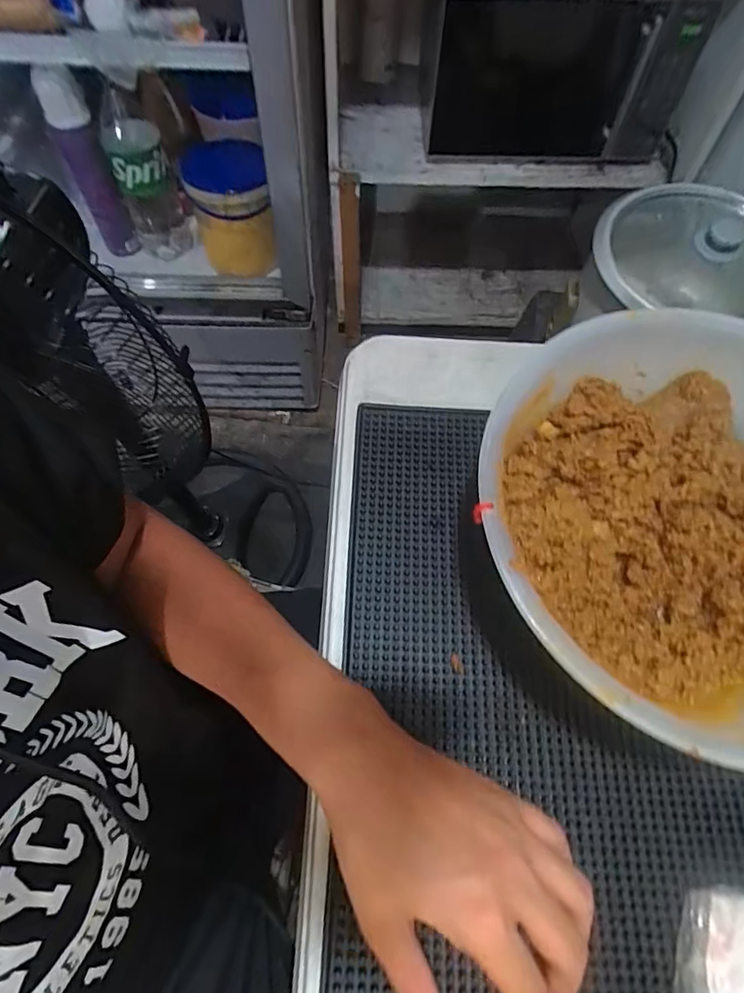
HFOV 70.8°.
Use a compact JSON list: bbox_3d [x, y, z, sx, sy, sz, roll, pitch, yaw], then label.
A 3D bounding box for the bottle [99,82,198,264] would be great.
[{"bbox_3d":[-0.392,-0.551,0.915,0.102,0.254,0.083,-23,66,-12],"label":"bottle"}]

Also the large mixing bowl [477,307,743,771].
[{"bbox_3d":[0.172,0.026,0.308,0.223,0.122,0.232,0,63,-1],"label":"large mixing bowl"}]

